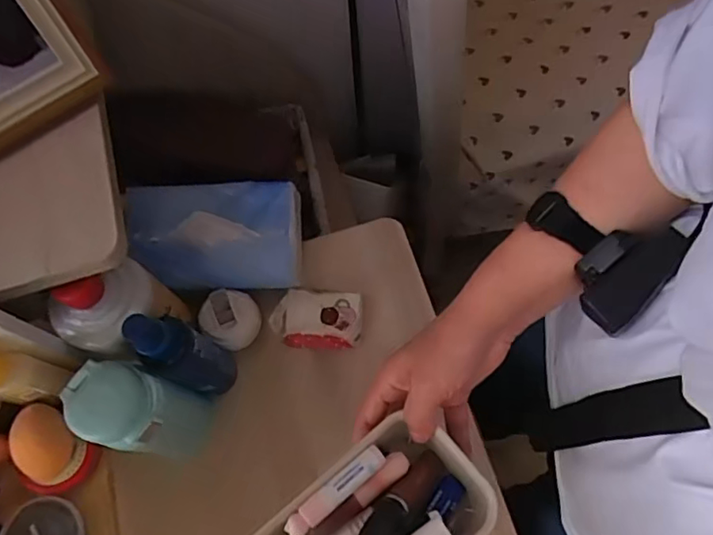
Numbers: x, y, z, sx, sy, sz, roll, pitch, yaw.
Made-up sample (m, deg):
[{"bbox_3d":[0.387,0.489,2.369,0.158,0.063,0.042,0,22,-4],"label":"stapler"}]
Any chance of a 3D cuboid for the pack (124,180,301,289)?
[{"bbox_3d":[-0.138,-0.034,0.549,0.163,0.063,0.098,-3,67,2],"label":"pack"}]

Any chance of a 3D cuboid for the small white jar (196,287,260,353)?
[{"bbox_3d":[-0.119,0.052,0.559,0.051,0.050,0.051,-1,67,2],"label":"small white jar"}]

